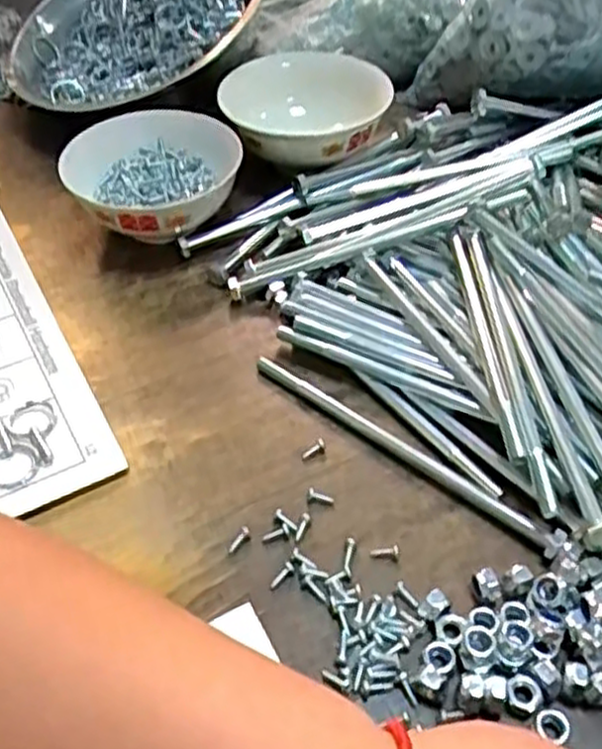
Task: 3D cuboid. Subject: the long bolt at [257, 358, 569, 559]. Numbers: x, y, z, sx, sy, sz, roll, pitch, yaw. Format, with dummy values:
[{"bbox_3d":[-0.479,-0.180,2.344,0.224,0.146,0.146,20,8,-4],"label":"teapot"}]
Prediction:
[{"bbox_3d":[0.056,0.040,0.446,0.212,0.014,0.019,33,56,29],"label":"long bolt"}]

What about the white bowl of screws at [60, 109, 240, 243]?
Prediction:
[{"bbox_3d":[-0.112,-0.146,0.586,0.126,0.064,0.118,-1,47,2],"label":"white bowl of screws"}]

